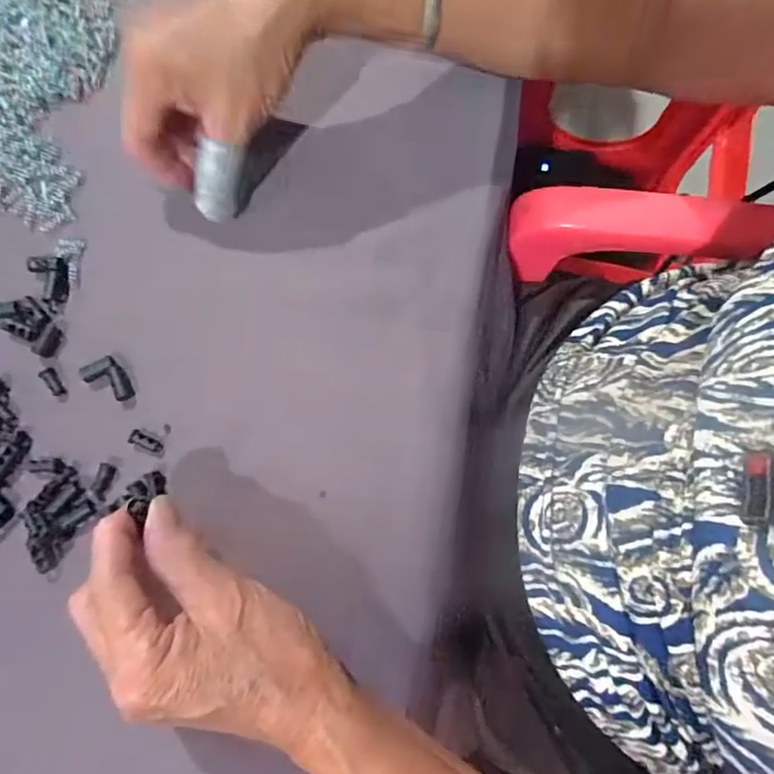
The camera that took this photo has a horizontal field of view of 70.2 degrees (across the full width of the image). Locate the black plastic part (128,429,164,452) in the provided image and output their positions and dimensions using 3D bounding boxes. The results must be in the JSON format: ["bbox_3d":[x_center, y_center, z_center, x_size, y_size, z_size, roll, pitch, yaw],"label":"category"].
[{"bbox_3d":[-0.131,0.029,0.299,0.018,0.004,0.008,17,78,5],"label":"black plastic part"}]

